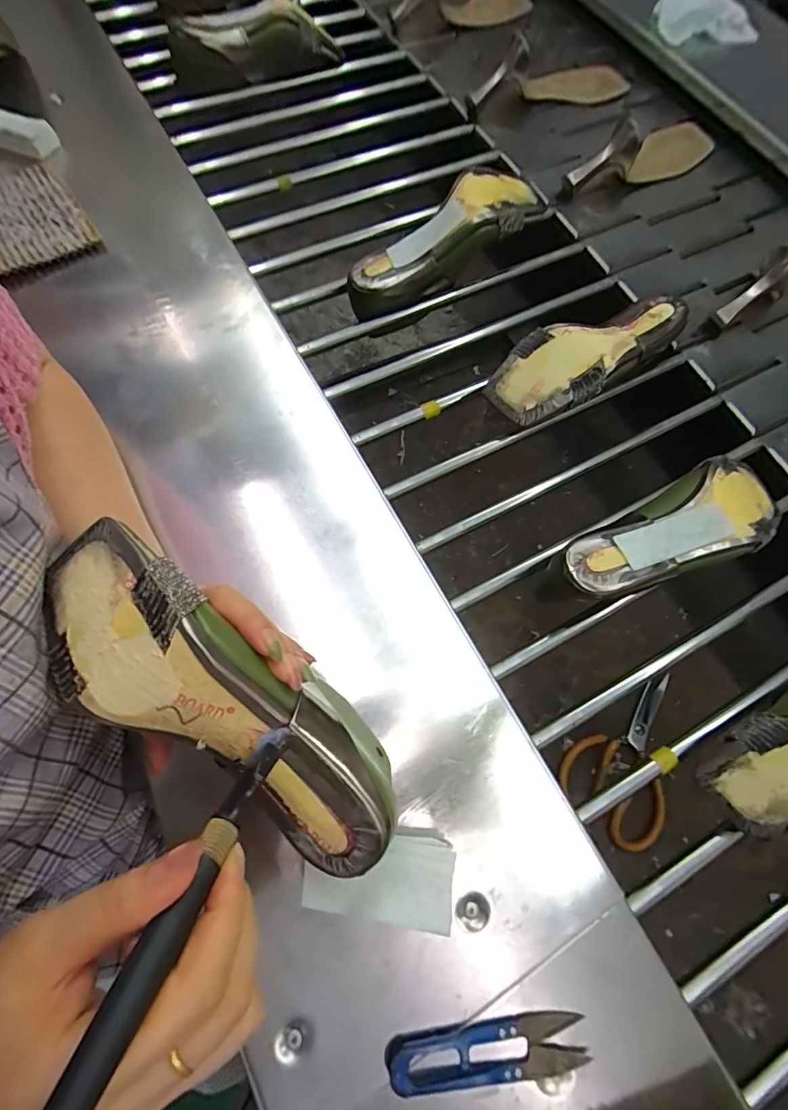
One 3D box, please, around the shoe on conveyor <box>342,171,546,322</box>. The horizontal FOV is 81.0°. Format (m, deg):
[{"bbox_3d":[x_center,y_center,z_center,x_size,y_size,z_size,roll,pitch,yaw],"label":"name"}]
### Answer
[{"bbox_3d":[0.050,-0.336,0.500,0.226,0.071,0.081,-31,70,10],"label":"shoe on conveyor"}]

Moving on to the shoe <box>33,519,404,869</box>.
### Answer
[{"bbox_3d":[-0.088,0.074,0.233,0.221,0.056,0.075,41,70,-5],"label":"shoe"}]

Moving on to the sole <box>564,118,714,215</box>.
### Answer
[{"bbox_3d":[0.330,-0.528,0.598,0.240,0.066,0.076,-36,73,-16],"label":"sole"}]

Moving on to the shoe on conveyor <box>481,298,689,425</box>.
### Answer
[{"bbox_3d":[0.197,-0.206,0.469,0.212,0.062,0.087,-39,74,-17],"label":"shoe on conveyor"}]

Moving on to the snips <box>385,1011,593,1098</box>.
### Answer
[{"bbox_3d":[0.055,0.293,0.271,0.116,0.009,0.028,-4,68,-4],"label":"snips"}]

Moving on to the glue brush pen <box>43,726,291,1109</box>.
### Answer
[{"bbox_3d":[-0.078,0.128,0.167,0.011,0.009,0.132,17,31,5],"label":"glue brush pen"}]

